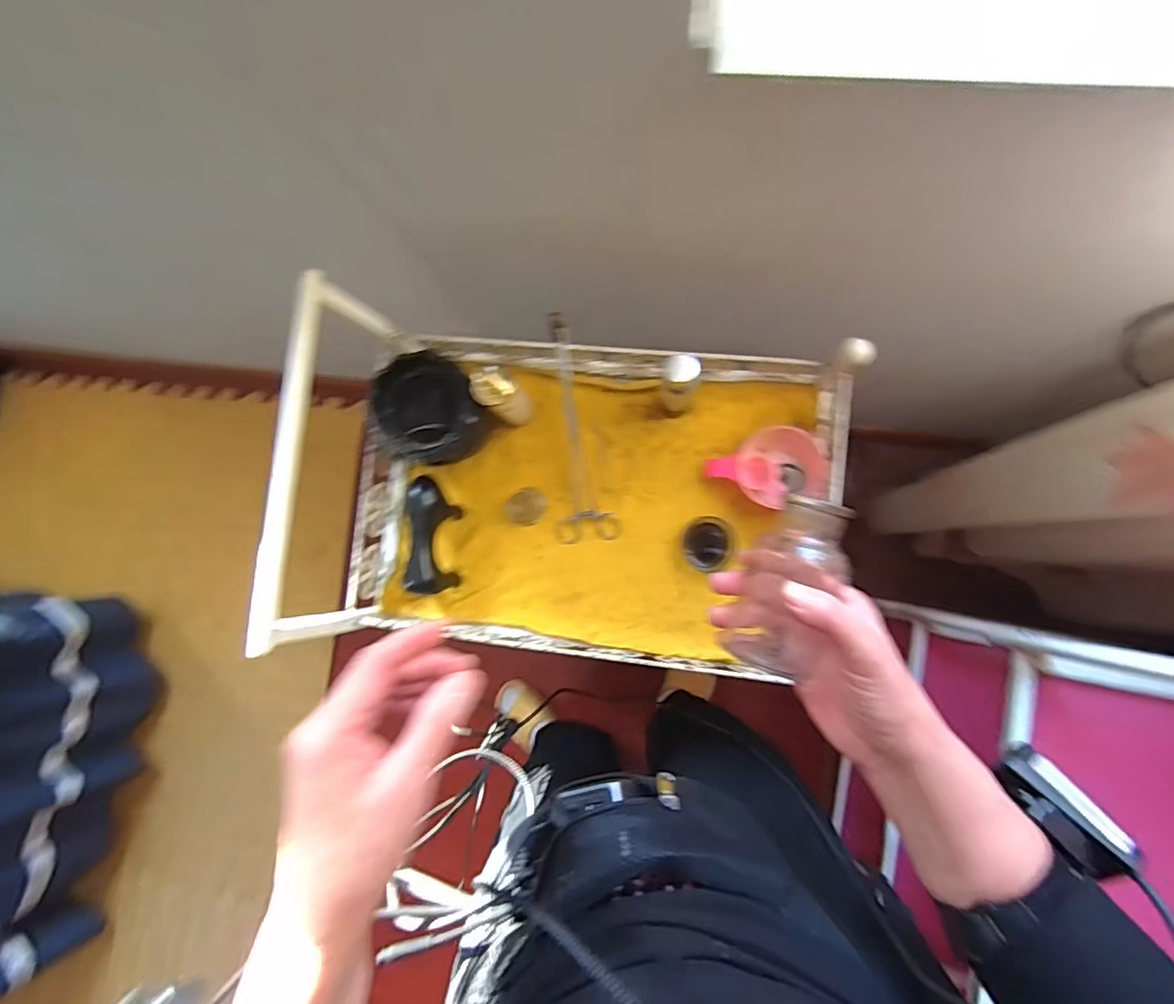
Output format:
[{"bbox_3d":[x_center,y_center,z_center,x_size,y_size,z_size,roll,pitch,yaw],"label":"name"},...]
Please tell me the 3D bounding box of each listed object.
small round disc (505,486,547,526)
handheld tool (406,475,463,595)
[{"bbox_3d":[-0.071,0.006,0.665,0.047,0.012,0.042,-43,82,1],"label":"small round disc"},{"bbox_3d":[-0.175,0.038,0.649,0.052,0.067,0.129,-1,85,7],"label":"handheld tool"}]

